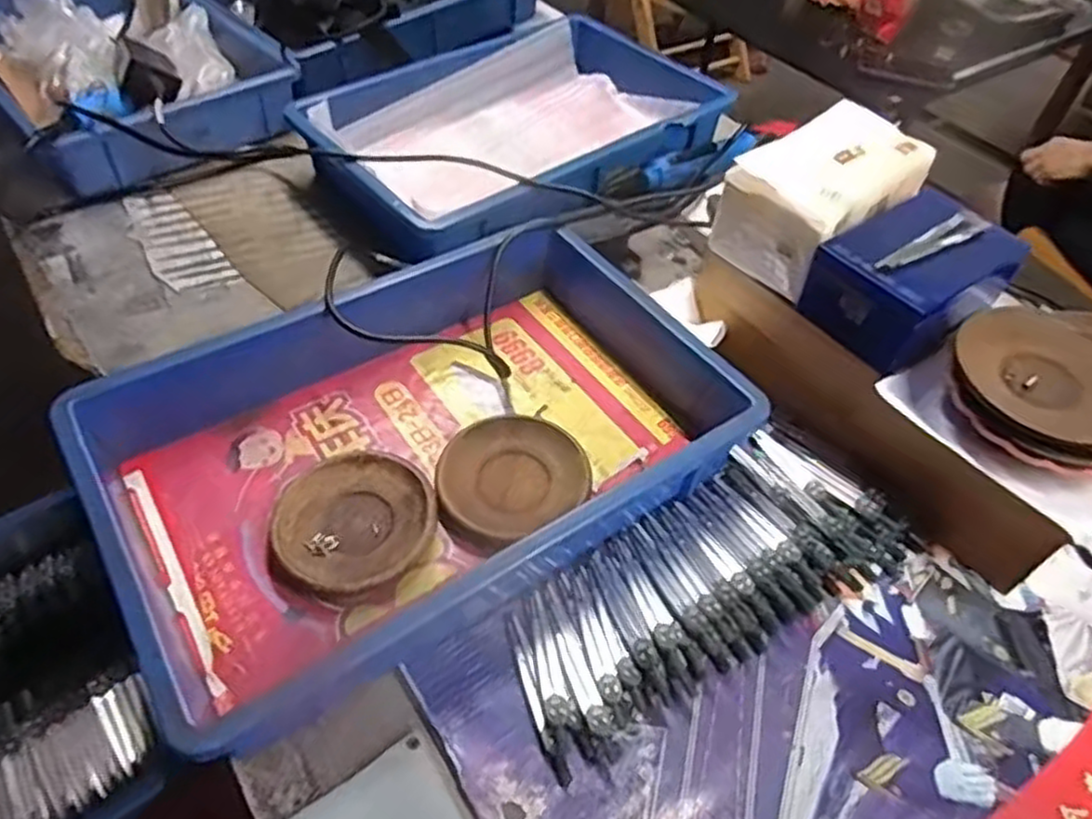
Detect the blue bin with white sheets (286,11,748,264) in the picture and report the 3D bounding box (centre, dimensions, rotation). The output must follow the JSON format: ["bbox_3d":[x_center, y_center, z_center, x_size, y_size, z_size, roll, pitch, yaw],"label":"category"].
[{"bbox_3d":[-0.044,-0.321,0.844,0.441,0.077,0.308,-31,58,-26],"label":"blue bin with white sheets"}]

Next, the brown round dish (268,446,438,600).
[{"bbox_3d":[-0.138,0.079,0.531,0.111,0.016,0.117,1,50,-2],"label":"brown round dish"}]

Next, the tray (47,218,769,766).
[{"bbox_3d":[-0.089,0.019,0.551,0.416,0.077,0.281,-29,57,-24],"label":"tray"}]

